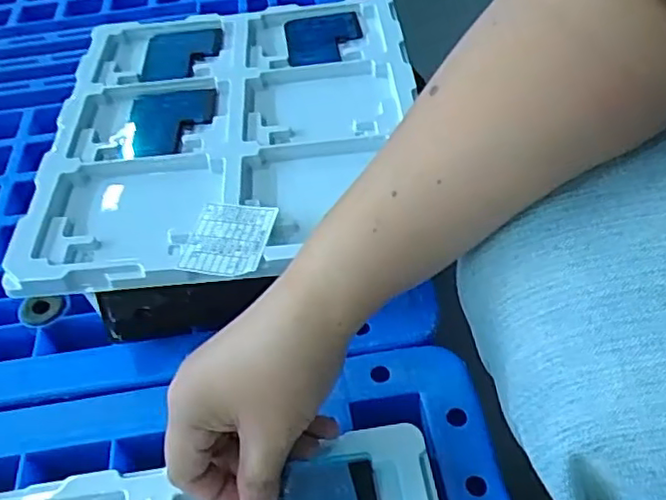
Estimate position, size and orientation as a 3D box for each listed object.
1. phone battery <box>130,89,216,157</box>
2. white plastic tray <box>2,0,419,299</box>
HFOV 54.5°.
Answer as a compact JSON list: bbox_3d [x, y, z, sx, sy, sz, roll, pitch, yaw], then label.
[{"bbox_3d":[-0.127,-0.100,0.503,0.066,0.008,0.082,-4,48,1],"label":"phone battery"},{"bbox_3d":[-0.077,-0.102,0.497,0.272,0.028,0.318,-6,48,-1],"label":"white plastic tray"}]

